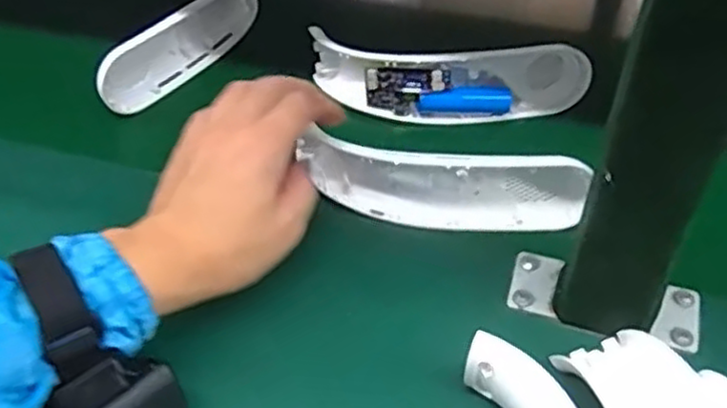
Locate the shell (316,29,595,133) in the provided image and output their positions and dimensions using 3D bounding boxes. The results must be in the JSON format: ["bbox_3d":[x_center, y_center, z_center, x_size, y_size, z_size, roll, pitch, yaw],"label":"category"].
[{"bbox_3d":[0.058,-0.087,0.512,0.192,0.052,0.044,4,45,11],"label":"shell"}]

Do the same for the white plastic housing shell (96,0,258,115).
[{"bbox_3d":[-0.134,-0.133,0.562,0.035,0.059,0.181,15,48,21],"label":"white plastic housing shell"}]

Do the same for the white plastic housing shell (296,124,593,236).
[{"bbox_3d":[0.041,-0.017,0.449,0.174,0.052,0.042,7,46,11],"label":"white plastic housing shell"}]

